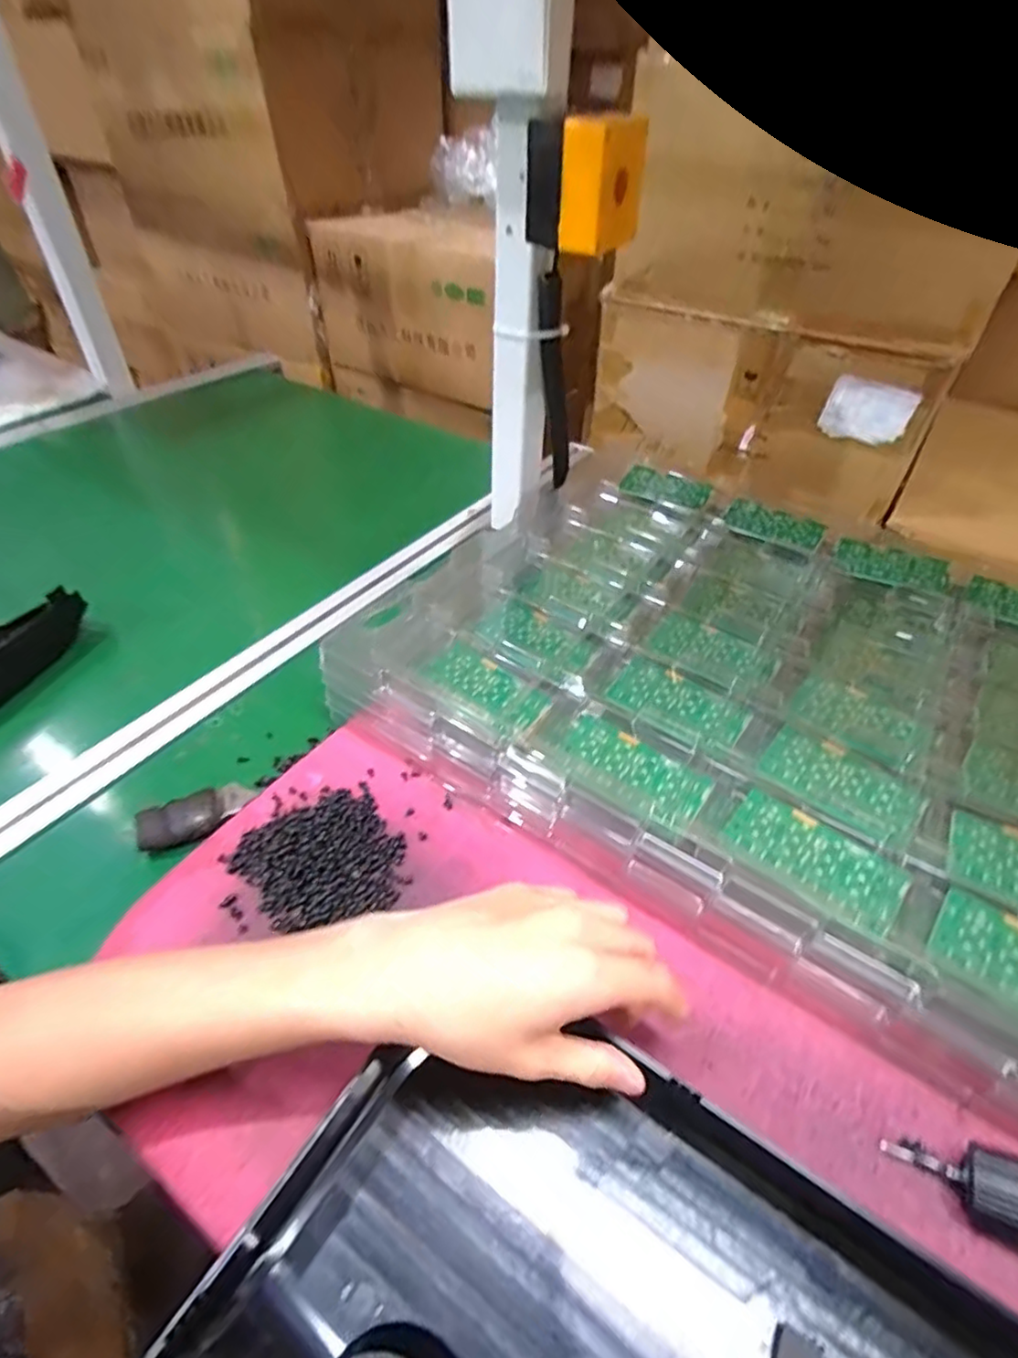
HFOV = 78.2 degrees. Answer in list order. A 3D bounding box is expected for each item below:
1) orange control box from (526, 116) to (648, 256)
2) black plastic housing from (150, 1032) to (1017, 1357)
[{"bbox_3d":[0.059,-0.378,0.479,0.062,0.076,0.072,30,50,25],"label":"orange control box"},{"bbox_3d":[0.134,0.287,0.214,0.506,0.053,0.177,20,47,19],"label":"black plastic housing"}]

